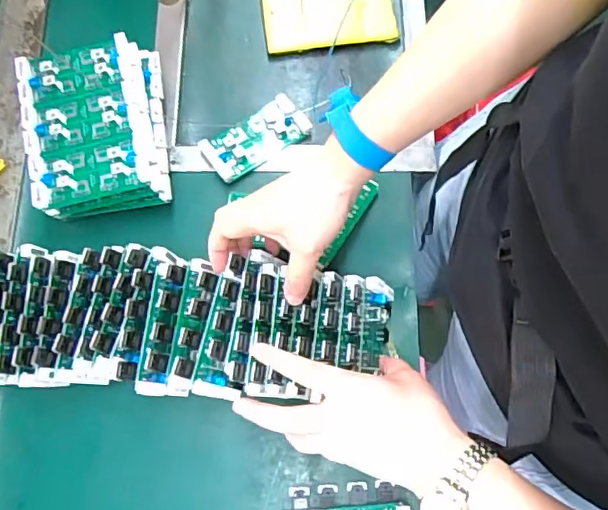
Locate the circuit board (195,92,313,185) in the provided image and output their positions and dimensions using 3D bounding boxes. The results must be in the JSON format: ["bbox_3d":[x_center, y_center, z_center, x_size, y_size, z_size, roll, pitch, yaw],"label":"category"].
[{"bbox_3d":[-0.049,-0.119,0.573,0.108,0.011,0.053,-33,77,-10],"label":"circuit board"}]

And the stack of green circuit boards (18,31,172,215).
[{"bbox_3d":[-0.195,-0.122,0.537,0.129,0.046,0.165,-12,74,-4],"label":"stack of green circuit boards"}]

